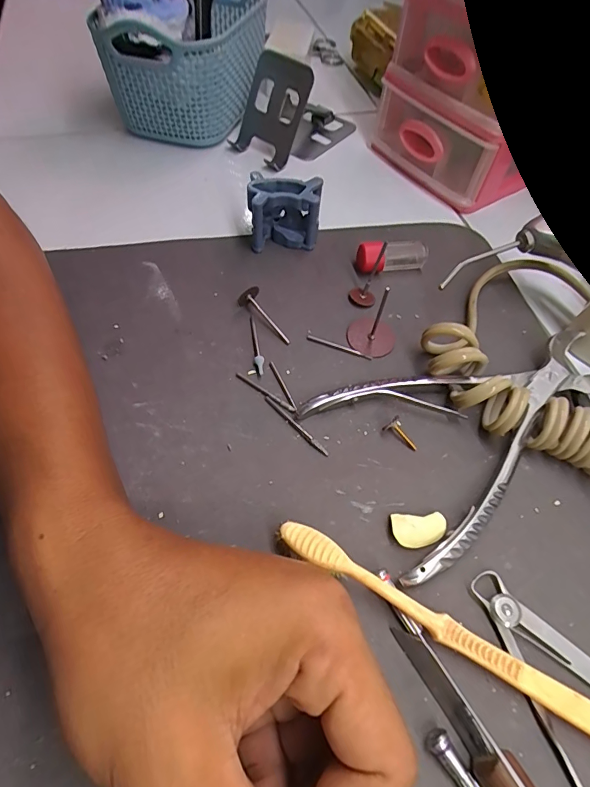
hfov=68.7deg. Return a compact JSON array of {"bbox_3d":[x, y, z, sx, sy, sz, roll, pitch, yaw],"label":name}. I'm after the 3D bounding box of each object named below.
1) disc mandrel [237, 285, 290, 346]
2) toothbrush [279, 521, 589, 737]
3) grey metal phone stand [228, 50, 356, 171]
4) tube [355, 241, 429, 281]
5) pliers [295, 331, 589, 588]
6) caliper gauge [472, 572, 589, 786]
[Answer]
[{"bbox_3d":[-0.020,-0.049,0.279,0.017,0.016,0.042,-25,62,-17],"label":"disc mandrel"},{"bbox_3d":[0.075,0.107,0.183,0.183,0.019,0.013,27,60,14],"label":"toothbrush"},{"bbox_3d":[0.002,-0.268,0.393,0.069,0.063,0.116,34,62,18],"label":"grey metal phone stand"},{"bbox_3d":[0.072,-0.101,0.317,0.051,0.021,0.017,-14,59,-11],"label":"tube"},{"bbox_3d":[0.106,0.014,0.246,0.179,0.015,0.106,-24,61,-17],"label":"pliers"},{"bbox_3d":[0.123,0.123,0.185,0.055,0.005,0.098,-12,59,-10],"label":"caliper gauge"}]

